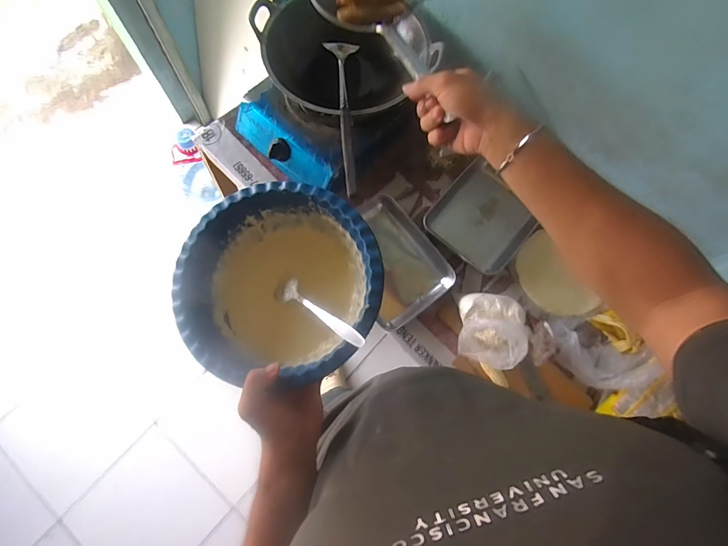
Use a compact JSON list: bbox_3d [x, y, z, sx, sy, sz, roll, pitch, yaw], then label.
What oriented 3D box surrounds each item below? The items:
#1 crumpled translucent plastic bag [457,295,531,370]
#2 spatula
[{"bbox_3d":[0.252,0.108,0.759,0.120,0.087,0.144,8,75,3],"label":"crumpled translucent plastic bag"},{"bbox_3d":[-0.032,-0.297,0.715,0.064,0.030,0.390,-4,61,0],"label":"spatula"}]

